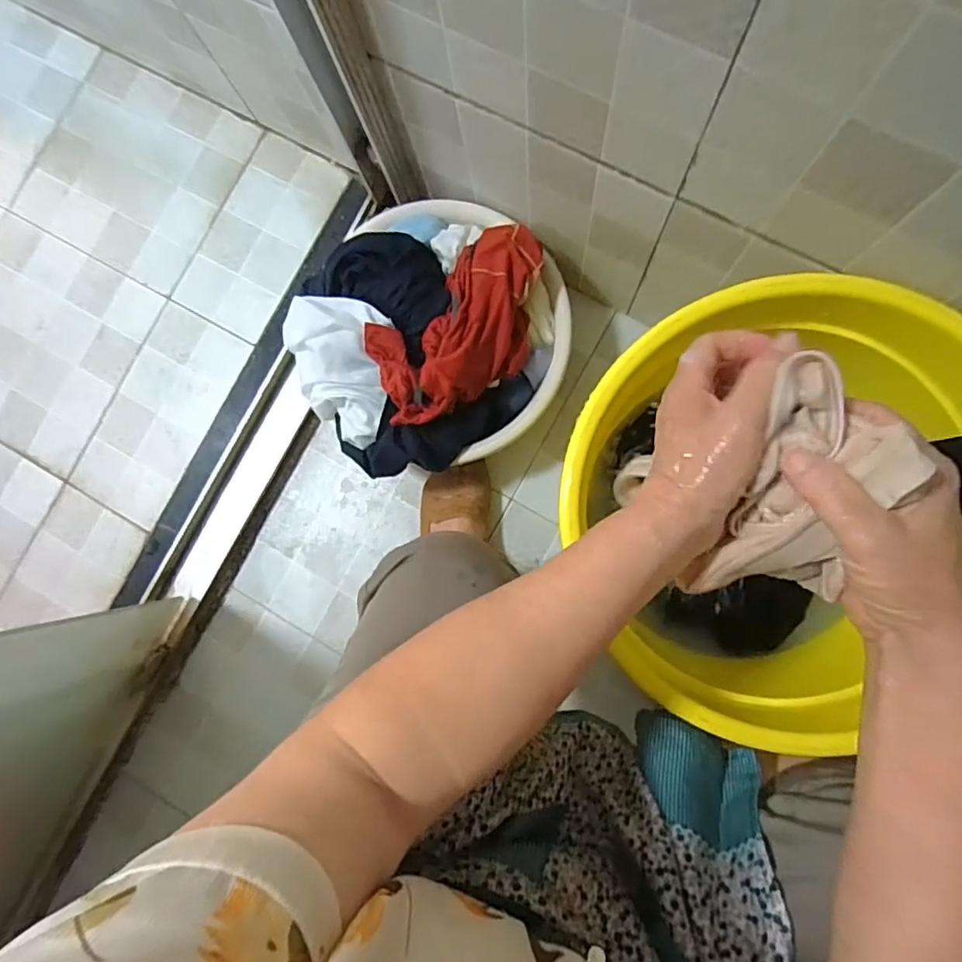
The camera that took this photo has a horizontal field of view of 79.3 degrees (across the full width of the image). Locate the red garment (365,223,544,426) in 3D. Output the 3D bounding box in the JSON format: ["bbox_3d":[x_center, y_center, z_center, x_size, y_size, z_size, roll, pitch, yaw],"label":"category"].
[{"bbox_3d":[-0.021,-0.174,0.656,0.248,0.077,0.141,-41,83,2],"label":"red garment"}]

